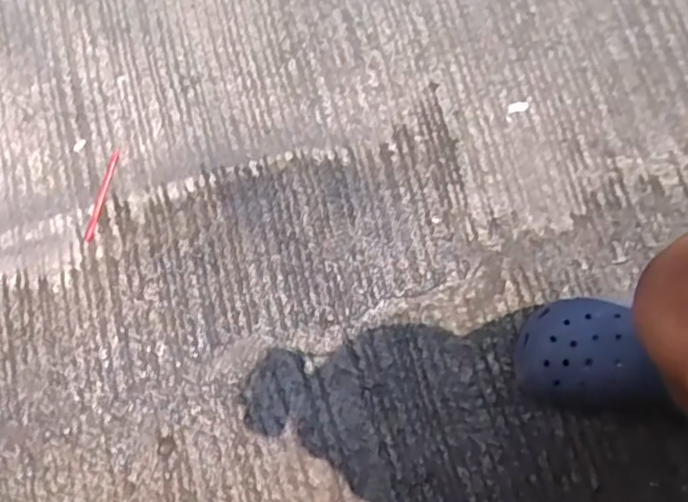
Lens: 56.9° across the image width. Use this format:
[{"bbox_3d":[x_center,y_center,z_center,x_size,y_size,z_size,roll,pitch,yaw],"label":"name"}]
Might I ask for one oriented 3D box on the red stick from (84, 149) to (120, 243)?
[{"bbox_3d":[-0.301,-0.071,0.791,0.011,0.004,0.121,12,76,4],"label":"red stick"}]

